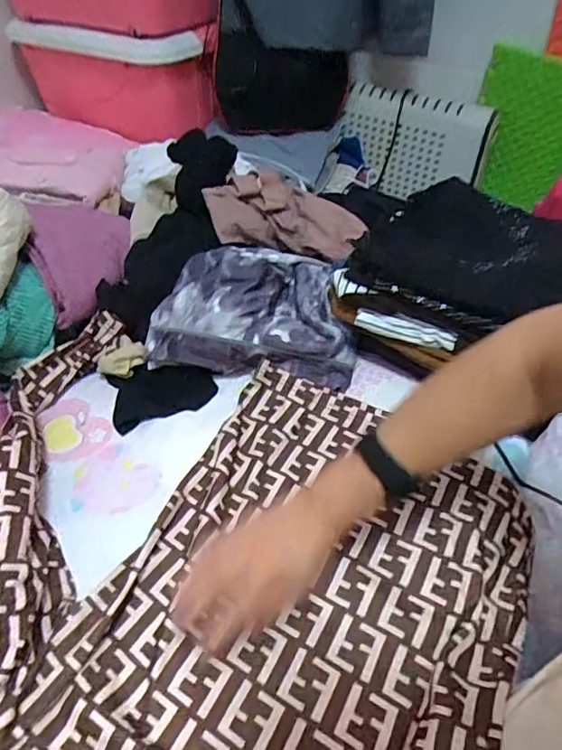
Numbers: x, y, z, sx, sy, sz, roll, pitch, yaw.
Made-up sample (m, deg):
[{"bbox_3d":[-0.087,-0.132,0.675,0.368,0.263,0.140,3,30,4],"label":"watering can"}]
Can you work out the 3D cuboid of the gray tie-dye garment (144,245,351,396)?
[{"bbox_3d":[-0.034,-0.093,0.712,0.277,0.101,0.204,4,48,6],"label":"gray tie-dye garment"}]

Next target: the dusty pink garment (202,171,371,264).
[{"bbox_3d":[0.003,-0.249,0.798,0.245,0.077,0.118,11,47,-9],"label":"dusty pink garment"}]

